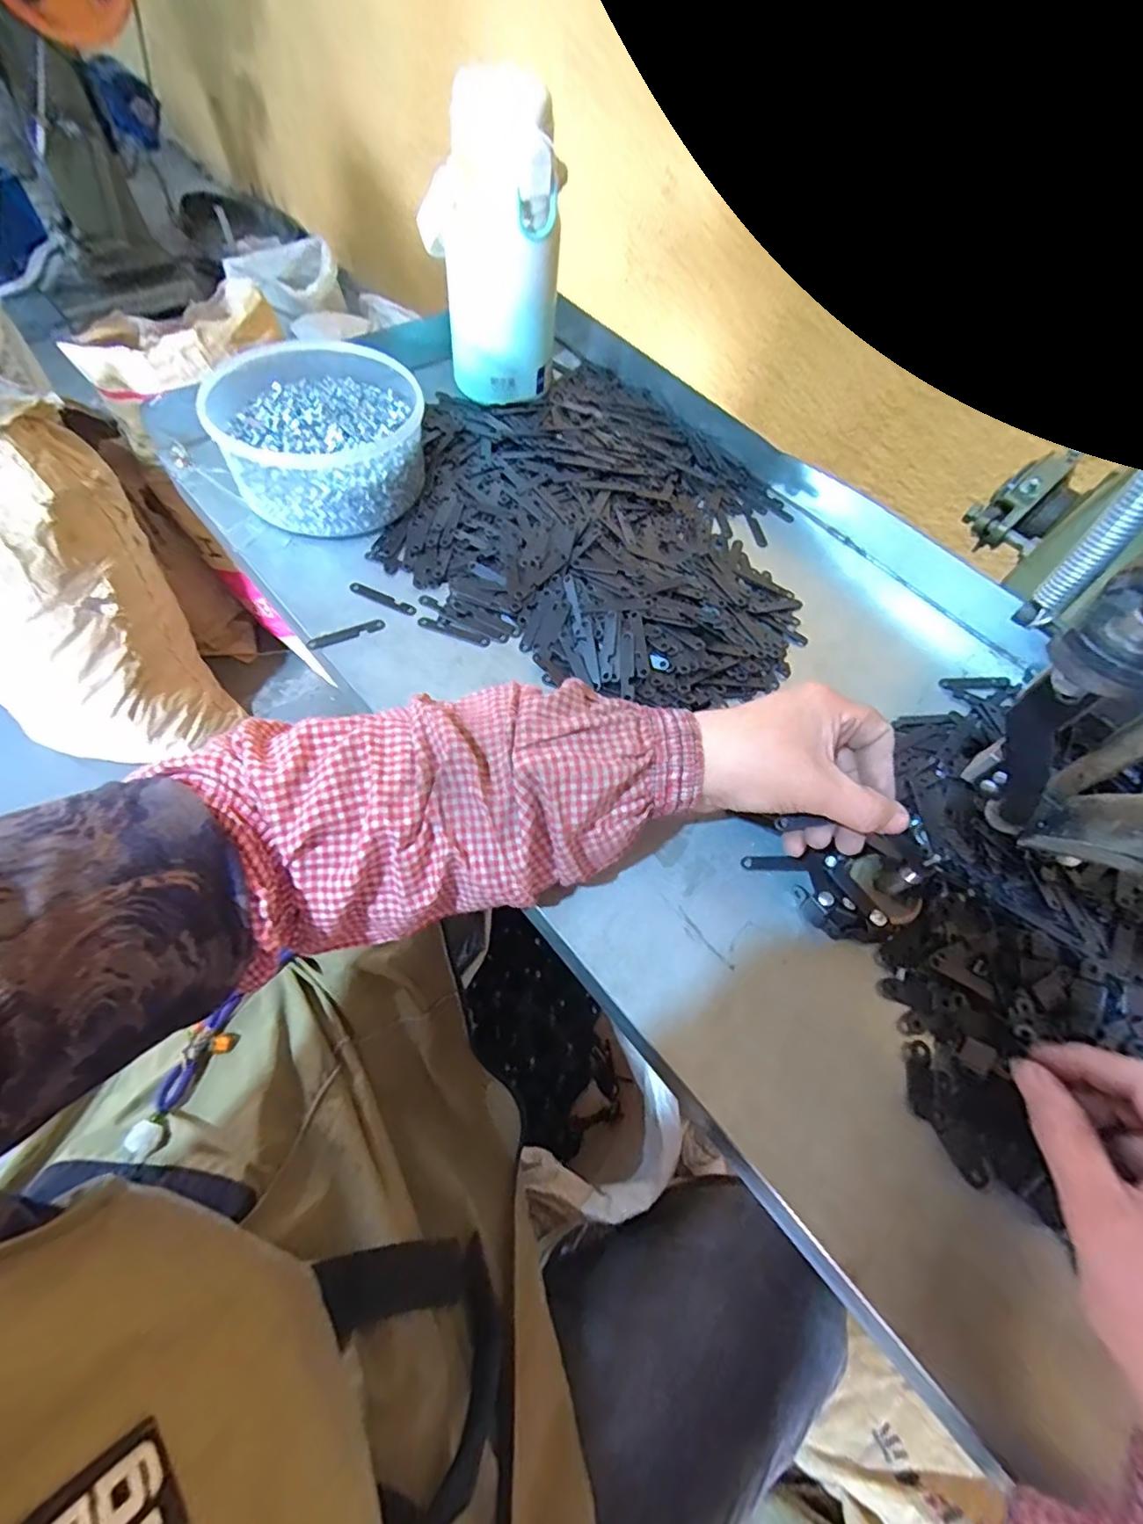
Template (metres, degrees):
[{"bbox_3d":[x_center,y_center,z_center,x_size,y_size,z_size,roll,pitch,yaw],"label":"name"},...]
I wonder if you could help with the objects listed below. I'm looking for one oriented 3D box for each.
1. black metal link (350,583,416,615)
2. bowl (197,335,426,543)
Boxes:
[{"bbox_3d":[-0.136,-0.118,0.423,0.052,0.004,0.009,23,62,8],"label":"black metal link"},{"bbox_3d":[-0.191,-0.259,0.456,0.149,0.058,0.170,-5,62,-9],"label":"bowl"}]

